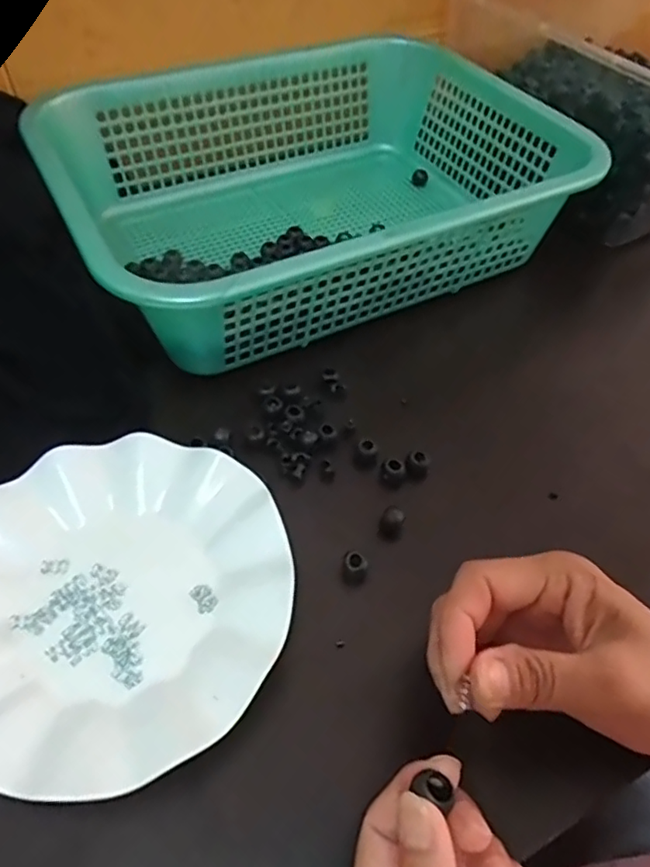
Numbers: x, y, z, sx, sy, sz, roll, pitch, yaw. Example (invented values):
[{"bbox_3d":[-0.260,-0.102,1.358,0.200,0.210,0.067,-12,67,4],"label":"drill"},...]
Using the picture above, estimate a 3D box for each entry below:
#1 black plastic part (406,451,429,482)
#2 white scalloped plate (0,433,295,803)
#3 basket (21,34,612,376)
[{"bbox_3d":[0.059,0.021,0.375,0.013,0.014,0.014,5,50,6],"label":"black plastic part"},{"bbox_3d":[-0.111,0.085,0.311,0.179,0.032,0.181,-1,50,1],"label":"white scalloped plate"},{"bbox_3d":[-0.009,-0.198,0.477,0.375,0.106,0.284,-23,53,-17],"label":"basket"}]

